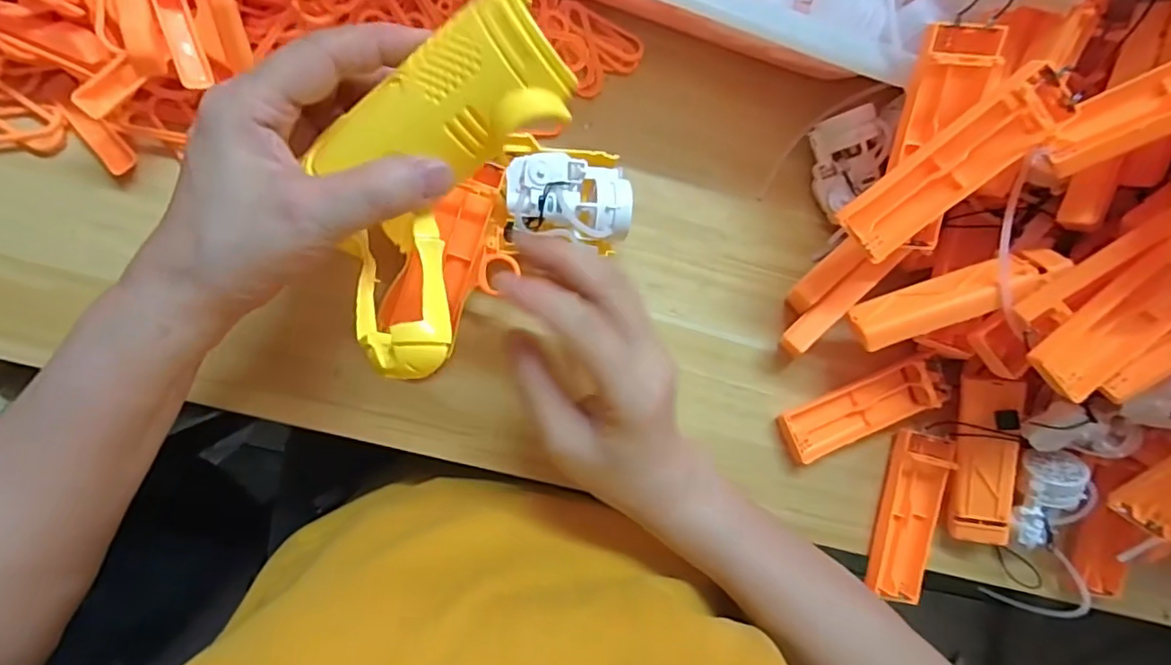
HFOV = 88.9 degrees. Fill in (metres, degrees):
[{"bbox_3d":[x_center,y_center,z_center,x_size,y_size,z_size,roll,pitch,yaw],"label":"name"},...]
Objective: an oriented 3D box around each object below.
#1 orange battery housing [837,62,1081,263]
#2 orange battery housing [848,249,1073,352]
[{"bbox_3d":[0.182,-0.083,0.300,0.108,0.026,0.033,-40,97,20],"label":"orange battery housing"},{"bbox_3d":[0.203,-0.019,0.331,0.105,0.024,0.024,-22,94,14],"label":"orange battery housing"}]

